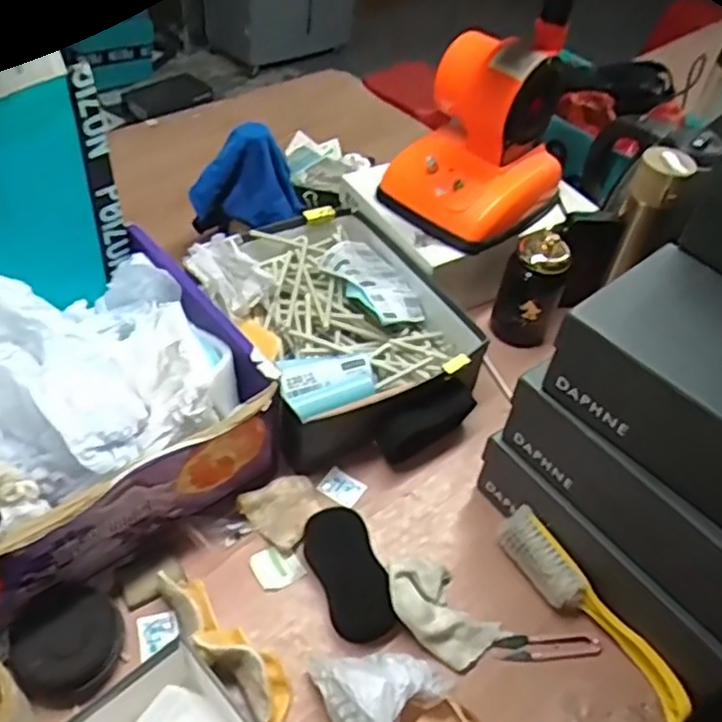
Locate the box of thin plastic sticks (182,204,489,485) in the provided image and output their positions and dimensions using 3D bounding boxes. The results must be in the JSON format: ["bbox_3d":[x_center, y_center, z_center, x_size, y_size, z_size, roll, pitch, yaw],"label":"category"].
[{"bbox_3d":[-0.036,-0.045,0.870,0.274,0.112,0.345,-24,54,-26],"label":"box of thin plastic sticks"}]

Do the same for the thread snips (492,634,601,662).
[{"bbox_3d":[0.178,0.274,0.676,0.101,0.011,0.024,0,48,-7],"label":"thread snips"}]

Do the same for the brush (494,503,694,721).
[{"bbox_3d":[0.217,0.242,0.681,0.037,0.050,0.230,-26,55,-27],"label":"brush"}]

